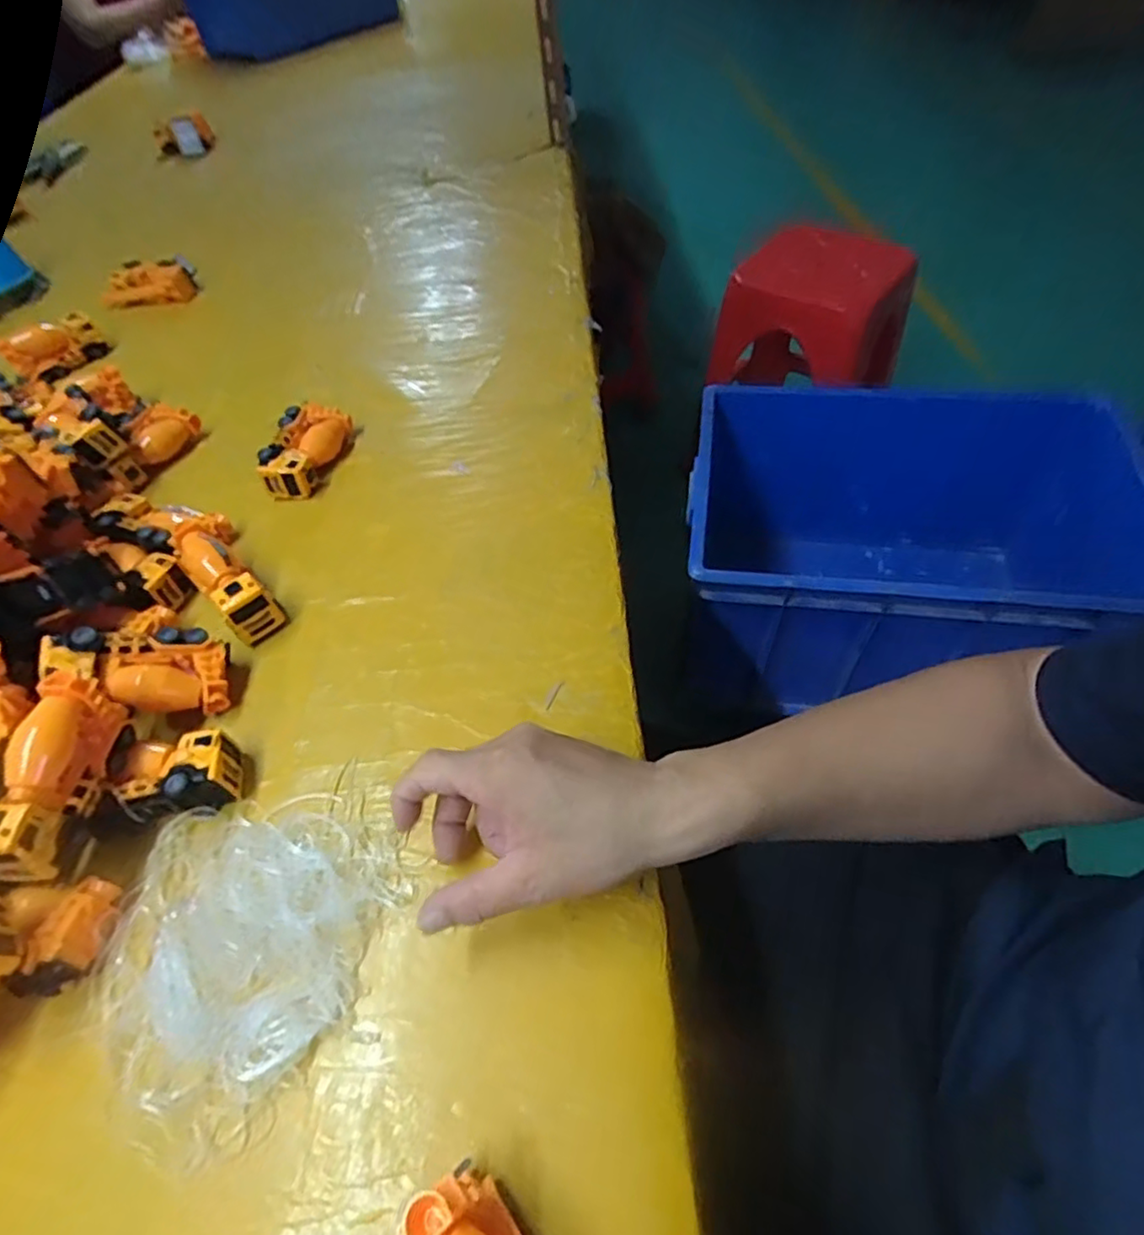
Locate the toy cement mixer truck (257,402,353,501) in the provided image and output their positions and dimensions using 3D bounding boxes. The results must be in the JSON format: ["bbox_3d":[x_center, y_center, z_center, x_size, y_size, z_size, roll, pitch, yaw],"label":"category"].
[{"bbox_3d":[-0.251,-0.157,0.601,0.056,0.035,0.100,2,52,7],"label":"toy cement mixer truck"}]

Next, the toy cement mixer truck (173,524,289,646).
[{"bbox_3d":[-0.266,-0.030,0.485,0.103,0.041,0.034,42,62,12],"label":"toy cement mixer truck"}]

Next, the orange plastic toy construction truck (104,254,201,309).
[{"bbox_3d":[-0.573,-0.453,0.866,0.120,0.043,0.061,-16,52,-7],"label":"orange plastic toy construction truck"}]

